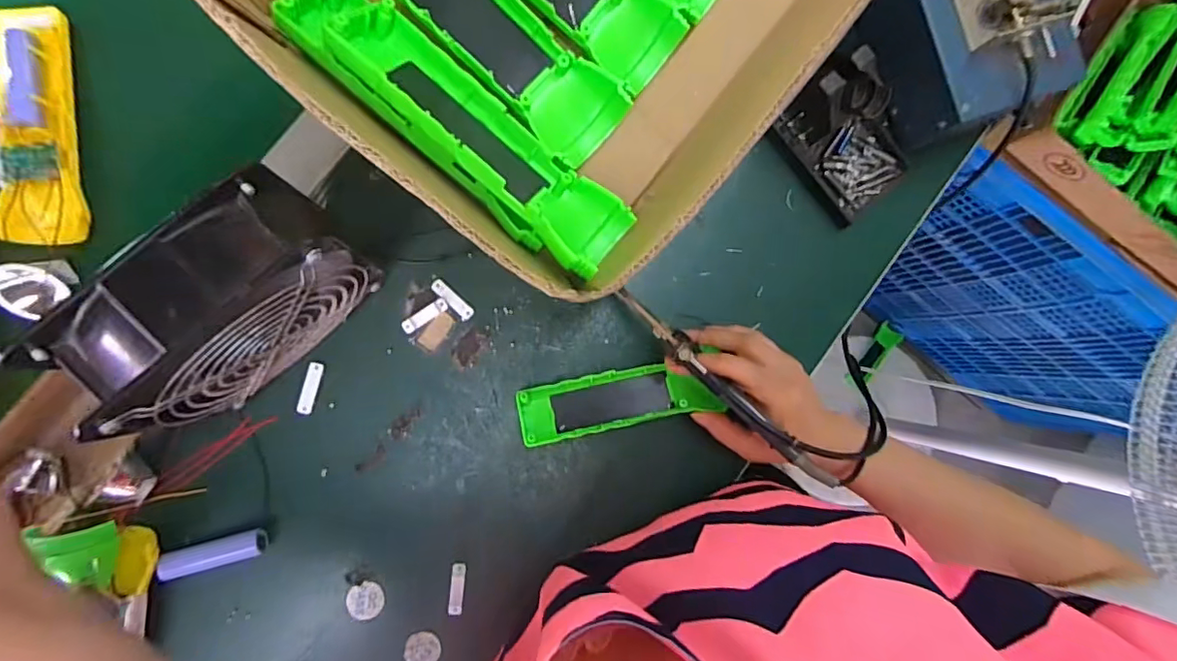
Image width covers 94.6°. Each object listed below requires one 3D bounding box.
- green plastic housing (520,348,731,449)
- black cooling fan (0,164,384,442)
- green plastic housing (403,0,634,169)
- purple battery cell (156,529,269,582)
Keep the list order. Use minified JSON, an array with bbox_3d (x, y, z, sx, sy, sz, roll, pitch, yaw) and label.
[{"bbox_3d":[0.022,0.053,0.410,0.146,0.027,0.041,-9,95,-2],"label":"green plastic housing"},{"bbox_3d":[-0.205,-0.014,0.327,0.146,0.153,0.069,-44,93,-6],"label":"black cooling fan"},{"bbox_3d":[-0.053,-0.154,0.283,0.160,0.034,0.048,40,85,-4],"label":"green plastic housing"},{"bbox_3d":[-0.263,0.158,0.383,0.066,0.018,0.017,-12,90,-7],"label":"purple battery cell"}]

